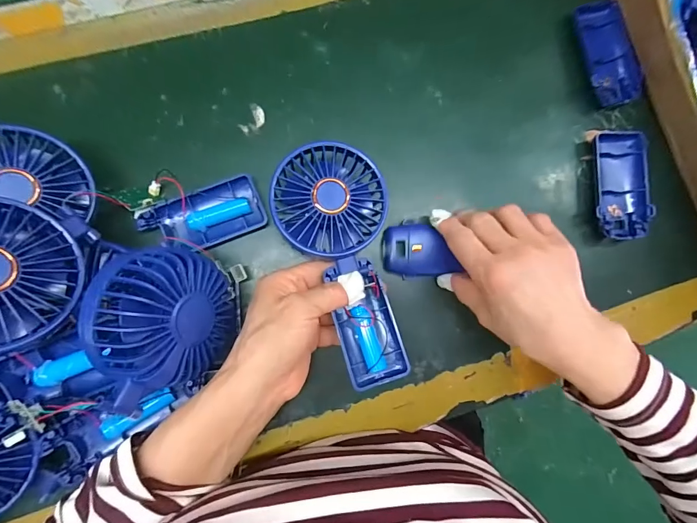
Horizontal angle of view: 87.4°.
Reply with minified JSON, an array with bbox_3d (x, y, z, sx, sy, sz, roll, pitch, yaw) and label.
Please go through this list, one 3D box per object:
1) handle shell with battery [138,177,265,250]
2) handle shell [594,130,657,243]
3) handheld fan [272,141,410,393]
[{"bbox_3d":[-0.114,-0.034,0.290,0.091,0.018,0.045,-21,88,-7],"label":"handle shell with battery"},{"bbox_3d":[0.242,-0.069,0.329,0.047,0.020,0.097,-1,86,-6],"label":"handle shell"},{"bbox_3d":[-0.002,0.002,0.280,0.080,0.034,0.178,-14,93,-8],"label":"handheld fan"}]

